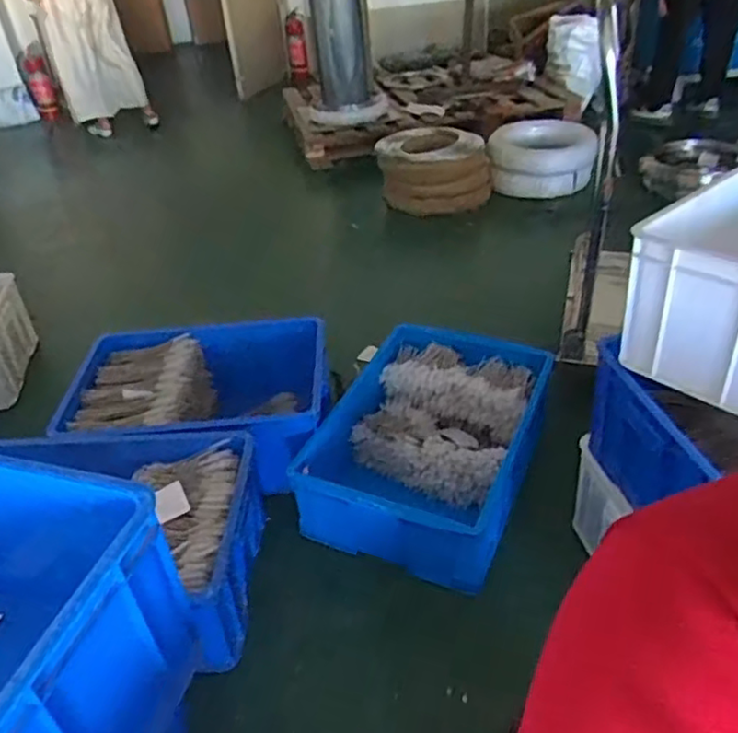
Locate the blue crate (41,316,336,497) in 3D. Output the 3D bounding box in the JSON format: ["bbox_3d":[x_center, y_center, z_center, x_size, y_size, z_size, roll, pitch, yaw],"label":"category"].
[{"bbox_3d":[-0.417,0.116,1.702,0.617,0.258,0.448,-4,36,2],"label":"blue crate"}]

